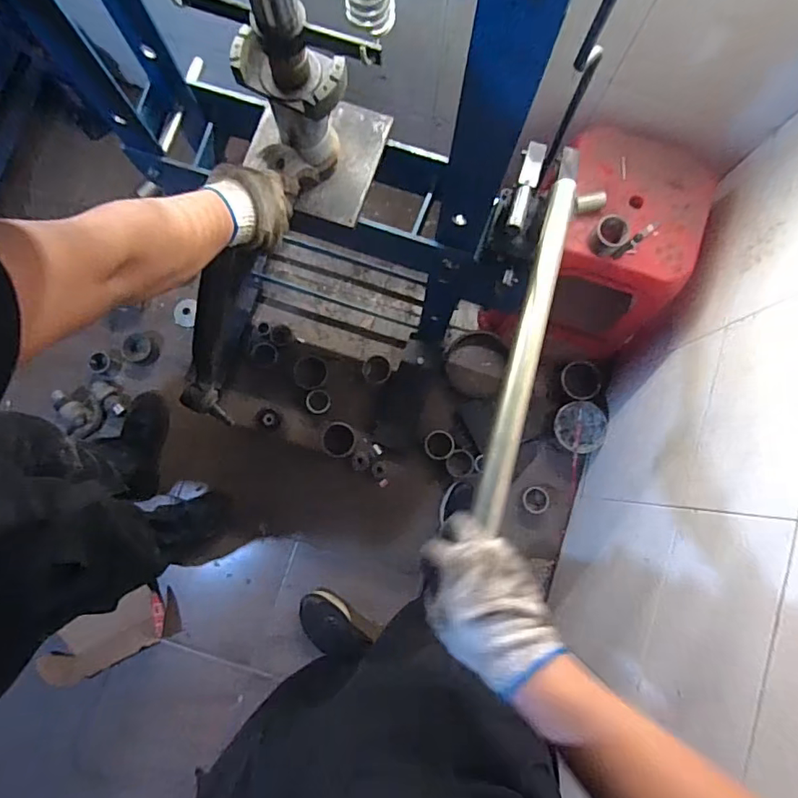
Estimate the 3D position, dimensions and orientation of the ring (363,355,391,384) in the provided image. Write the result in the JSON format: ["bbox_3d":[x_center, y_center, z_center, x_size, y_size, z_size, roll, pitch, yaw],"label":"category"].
[{"bbox_3d":[-0.058,-0.076,1.360,0.074,0.018,0.073,0,82,-1],"label":"ring"}]

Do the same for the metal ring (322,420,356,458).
[{"bbox_3d":[-0.150,0.102,1.298,0.080,0.056,0.089,7,82,0],"label":"metal ring"}]

